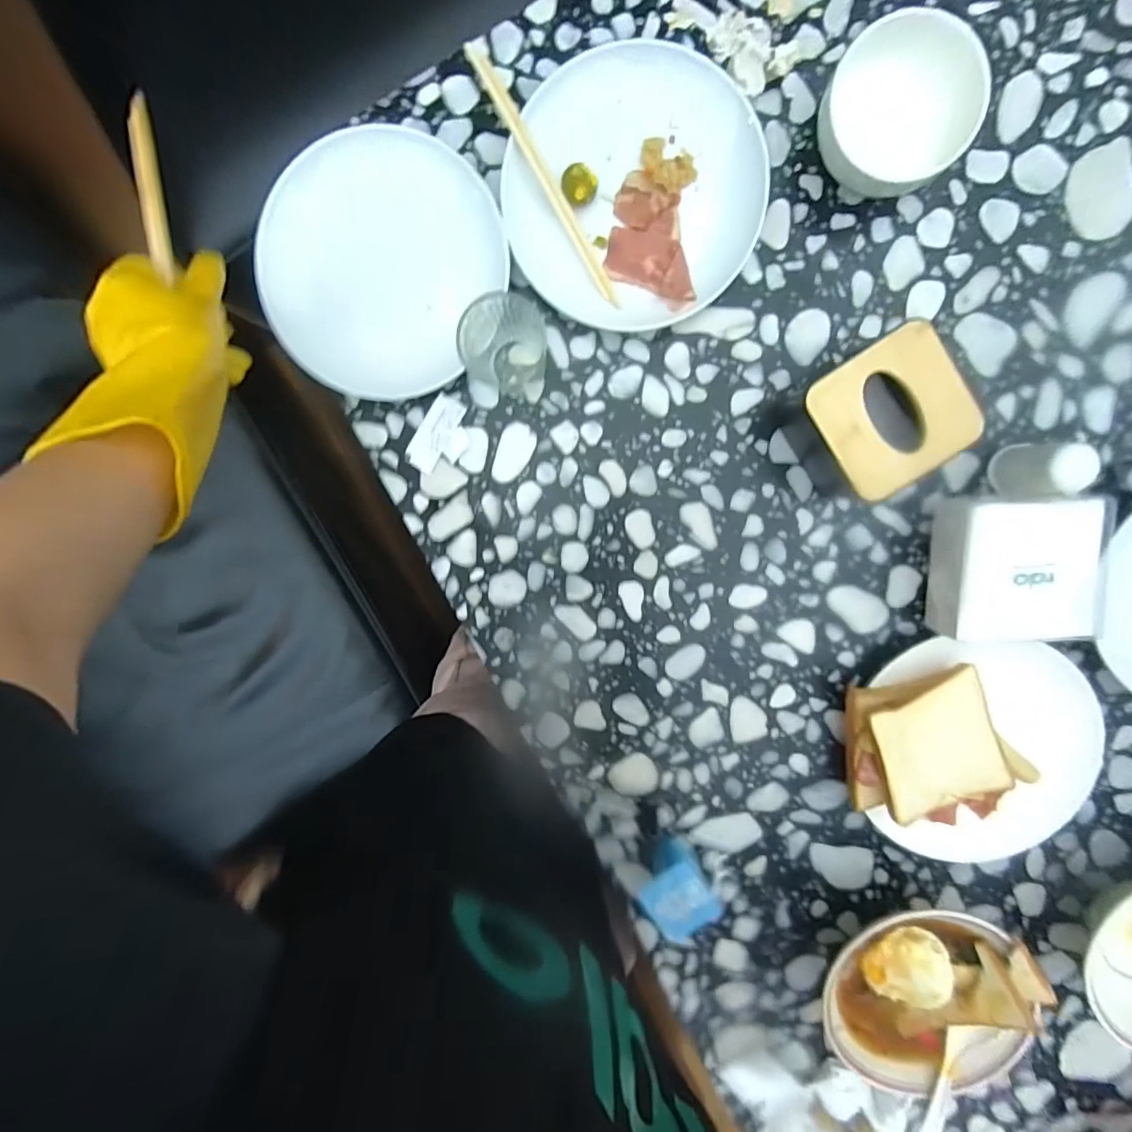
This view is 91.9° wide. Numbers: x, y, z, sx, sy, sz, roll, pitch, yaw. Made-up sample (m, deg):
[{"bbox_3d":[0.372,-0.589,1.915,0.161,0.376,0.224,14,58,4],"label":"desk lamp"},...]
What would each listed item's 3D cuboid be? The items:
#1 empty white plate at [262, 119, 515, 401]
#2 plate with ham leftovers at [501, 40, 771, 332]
[{"bbox_3d":[-0.167,-0.267,0.490,0.196,0.035,0.214,0,98,3],"label":"empty white plate"},{"bbox_3d":[0.058,-0.318,0.473,0.212,0.030,0.204,0,98,3],"label":"plate with ham leftovers"}]

